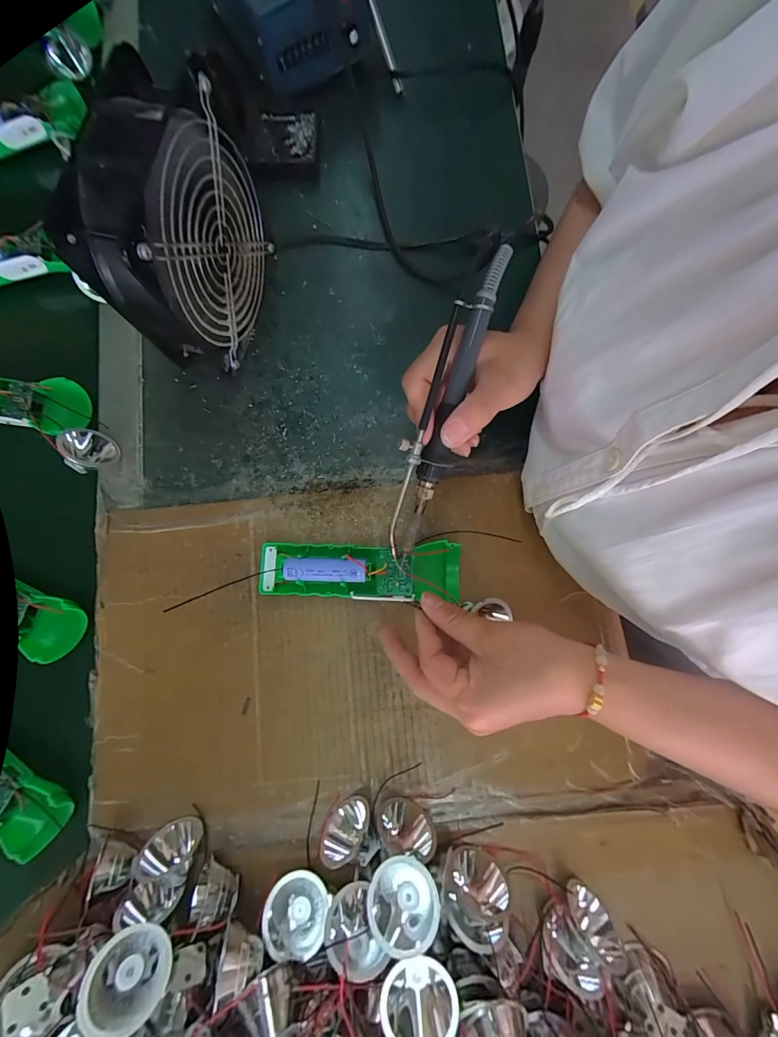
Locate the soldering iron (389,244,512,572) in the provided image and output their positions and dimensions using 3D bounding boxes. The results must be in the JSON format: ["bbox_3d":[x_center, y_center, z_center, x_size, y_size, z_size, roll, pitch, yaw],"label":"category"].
[{"bbox_3d":[0.033,-0.066,0.242,0.029,0.016,0.198,19,103,3],"label":"soldering iron"}]

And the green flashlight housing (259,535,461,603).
[{"bbox_3d":[-0.024,0.041,0.297,0.158,0.020,0.043,1,79,3],"label":"green flashlight housing"}]

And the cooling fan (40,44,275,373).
[{"bbox_3d":[-0.140,-0.193,0.278,0.054,0.158,0.138,25,80,4],"label":"cooling fan"}]

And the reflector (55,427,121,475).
[{"bbox_3d":[-0.258,-0.060,0.322,0.038,0.019,0.036,52,44,-11],"label":"reflector"}]

